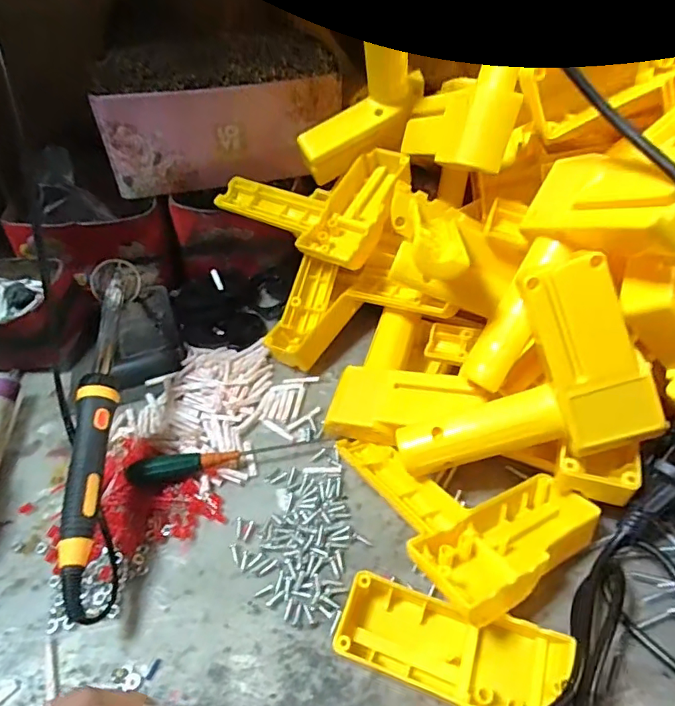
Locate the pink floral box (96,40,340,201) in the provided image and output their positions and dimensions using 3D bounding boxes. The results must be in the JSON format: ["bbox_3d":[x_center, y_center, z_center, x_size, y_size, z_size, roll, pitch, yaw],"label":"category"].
[{"bbox_3d":[-0.109,-0.231,0.469,0.212,0.088,0.128,-12,48,-9],"label":"pink floral box"}]

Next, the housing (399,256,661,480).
[{"bbox_3d":[0.095,0.015,0.288,0.137,0.107,0.016,-20,8,20],"label":"housing"}]

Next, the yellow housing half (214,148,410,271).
[{"bbox_3d":[-0.013,-0.131,0.428,0.145,0.033,0.117,32,70,26],"label":"yellow housing half"}]

